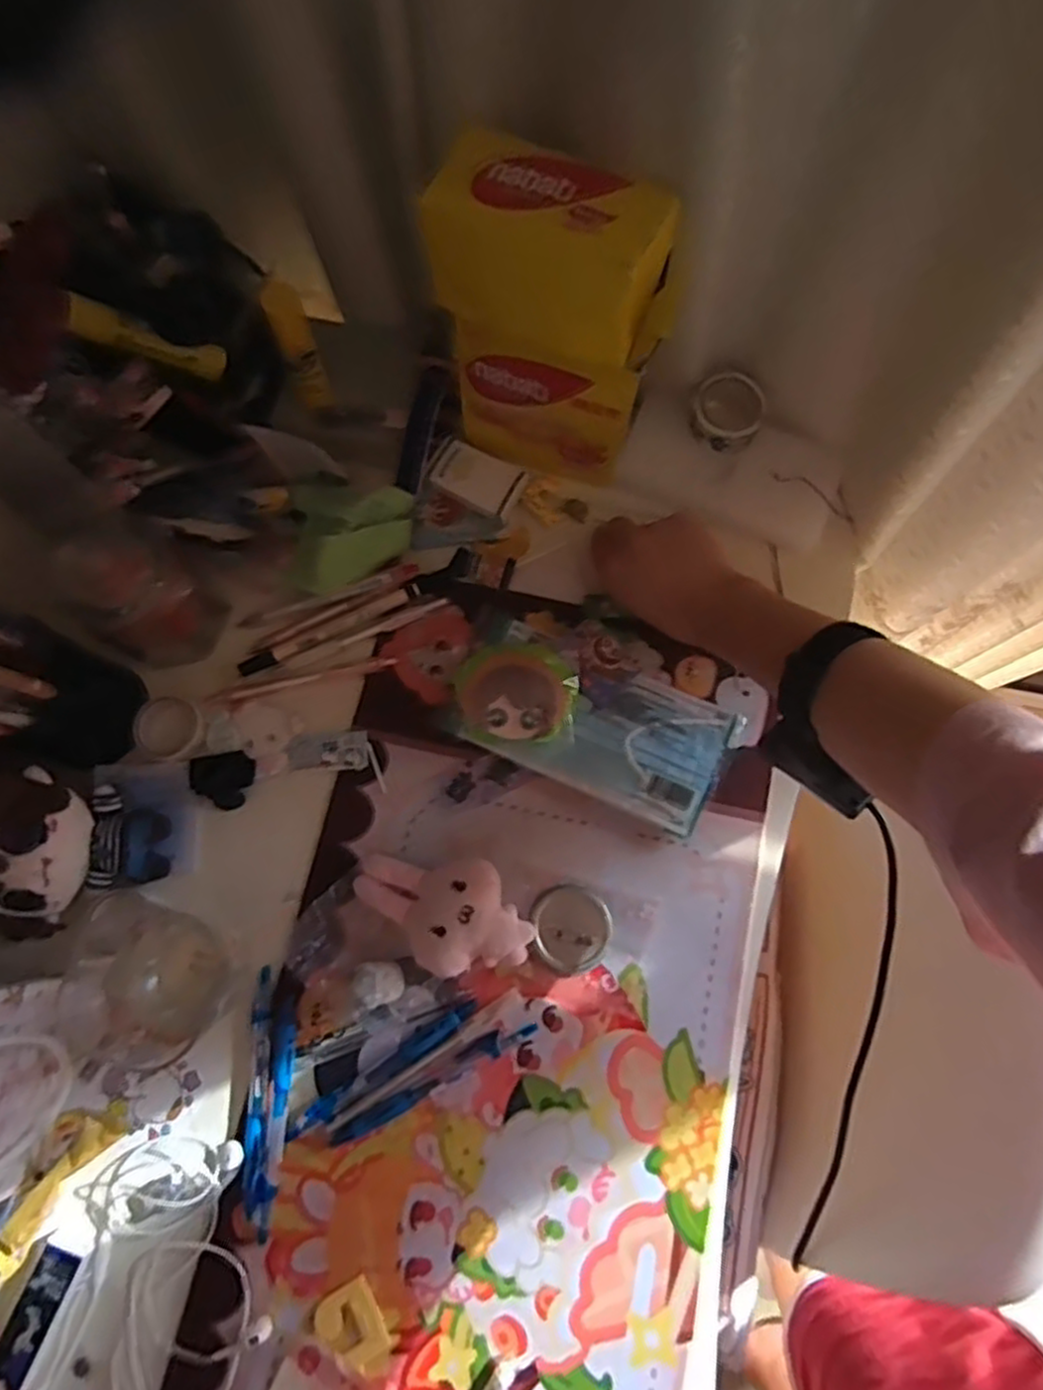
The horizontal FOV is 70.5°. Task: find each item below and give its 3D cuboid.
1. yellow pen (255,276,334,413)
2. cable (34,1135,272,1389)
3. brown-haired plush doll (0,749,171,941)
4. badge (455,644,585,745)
[{"bbox_3d":[-0.152,-0.237,0.504,0.024,0.098,0.022,-16,76,-4],"label":"yellow pen"},{"bbox_3d":[-0.214,0.352,0.439,0.127,0.015,0.152,4,76,1],"label":"cable"},{"bbox_3d":[-0.310,0.099,0.463,0.139,0.089,0.109,8,76,2],"label":"brown-haired plush doll"},{"bbox_3d":[-0.003,-0.001,0.520,0.085,0.024,0.070,14,76,3],"label":"badge"}]

